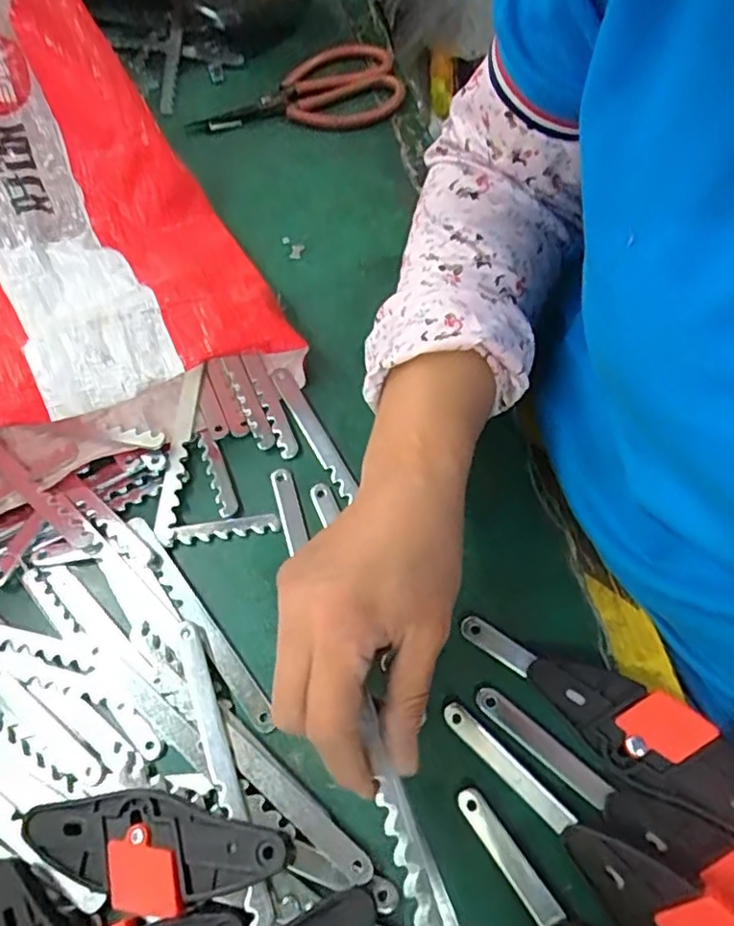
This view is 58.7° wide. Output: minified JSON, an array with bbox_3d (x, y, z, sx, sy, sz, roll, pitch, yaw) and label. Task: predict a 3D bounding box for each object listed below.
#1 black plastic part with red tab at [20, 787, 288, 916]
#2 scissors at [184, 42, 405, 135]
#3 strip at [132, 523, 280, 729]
[{"bbox_3d":[-0.101,0.179,0.303,0.121,0.017,0.045,10,64,11],"label":"black plastic part with red tab"},{"bbox_3d":[-0.061,-0.314,0.564,0.186,0.012,0.082,-16,80,-5],"label":"scissors"},{"bbox_3d":[-0.096,0.087,0.368,0.013,0.009,0.145,-37,65,-13],"label":"strip"}]

